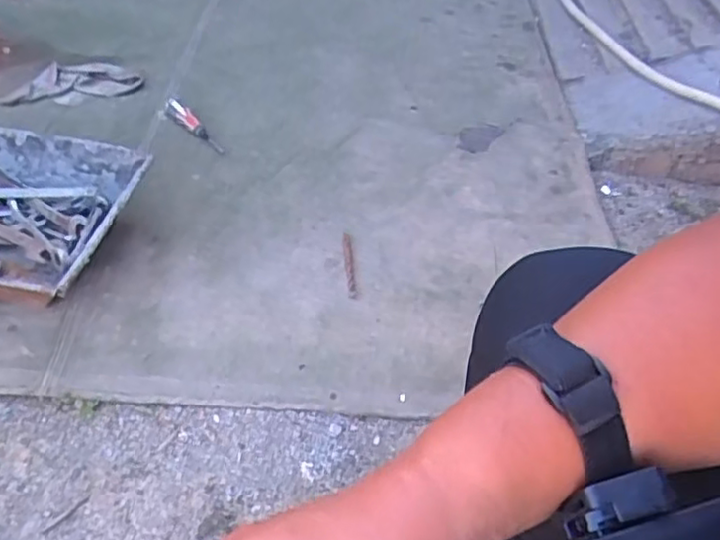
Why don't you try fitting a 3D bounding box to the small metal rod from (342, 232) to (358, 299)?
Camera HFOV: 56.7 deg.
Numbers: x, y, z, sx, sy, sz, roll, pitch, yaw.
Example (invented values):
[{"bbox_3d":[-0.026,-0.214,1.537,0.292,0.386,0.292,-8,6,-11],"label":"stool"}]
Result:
[{"bbox_3d":[-0.016,-0.007,1.010,0.014,0.008,0.129,-2,58,-8],"label":"small metal rod"}]

